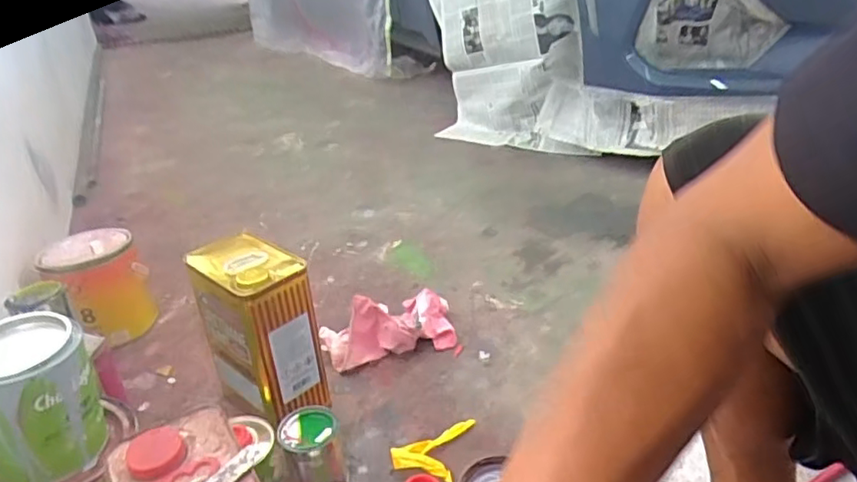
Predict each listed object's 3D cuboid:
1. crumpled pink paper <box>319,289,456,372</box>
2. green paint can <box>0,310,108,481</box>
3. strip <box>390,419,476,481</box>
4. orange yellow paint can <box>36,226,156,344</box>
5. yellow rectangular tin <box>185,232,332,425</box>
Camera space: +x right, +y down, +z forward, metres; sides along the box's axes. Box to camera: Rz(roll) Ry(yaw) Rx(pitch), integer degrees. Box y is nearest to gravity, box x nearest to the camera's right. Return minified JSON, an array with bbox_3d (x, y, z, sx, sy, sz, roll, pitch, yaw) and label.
[{"bbox_3d":[-0.065,0.147,1.040,0.227,0.083,0.120,-12,30,-16],"label":"crumpled pink paper"},{"bbox_3d":[-0.395,0.158,0.613,0.113,0.134,0.105,-3,28,2],"label":"green paint can"},{"bbox_3d":[0.005,0.274,0.834,0.087,0.021,0.110,6,30,17],"label":"strip"},{"bbox_3d":[-0.627,0.086,1.163,0.162,0.167,0.185,-25,35,-33],"label":"orange yellow paint can"},{"bbox_3d":[-0.243,0.132,0.896,0.178,0.225,0.114,20,36,35],"label":"yellow rectangular tin"}]

